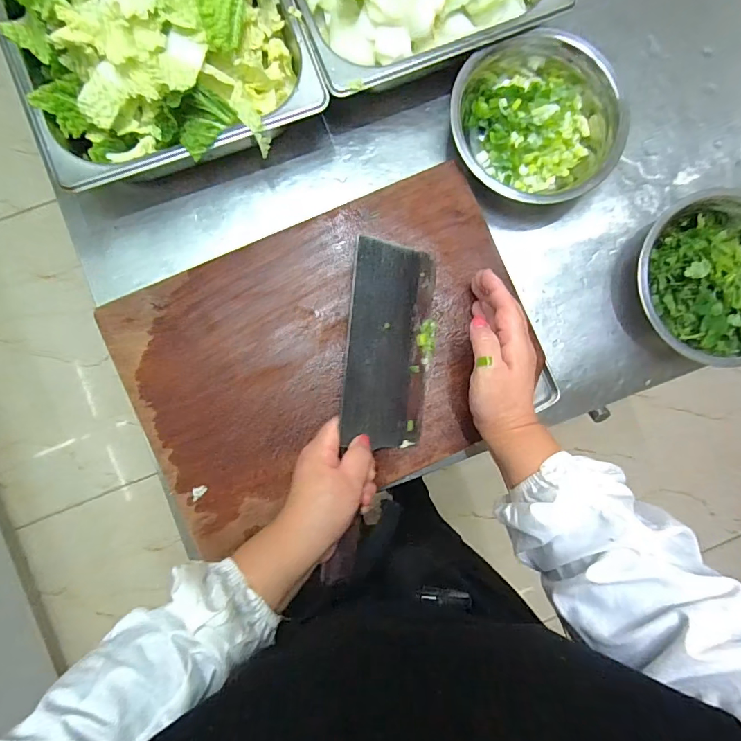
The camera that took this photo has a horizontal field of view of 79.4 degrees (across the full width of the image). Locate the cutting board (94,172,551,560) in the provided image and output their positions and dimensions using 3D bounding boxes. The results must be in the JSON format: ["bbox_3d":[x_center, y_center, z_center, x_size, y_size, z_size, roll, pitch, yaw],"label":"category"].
[{"bbox_3d":[-0.036,-0.014,0.446,0.385,0.025,0.266,-23,90,-3],"label":"cutting board"}]

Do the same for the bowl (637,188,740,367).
[{"bbox_3d":[0.352,-0.092,0.464,0.161,0.052,0.171,0,89,-3],"label":"bowl"}]

